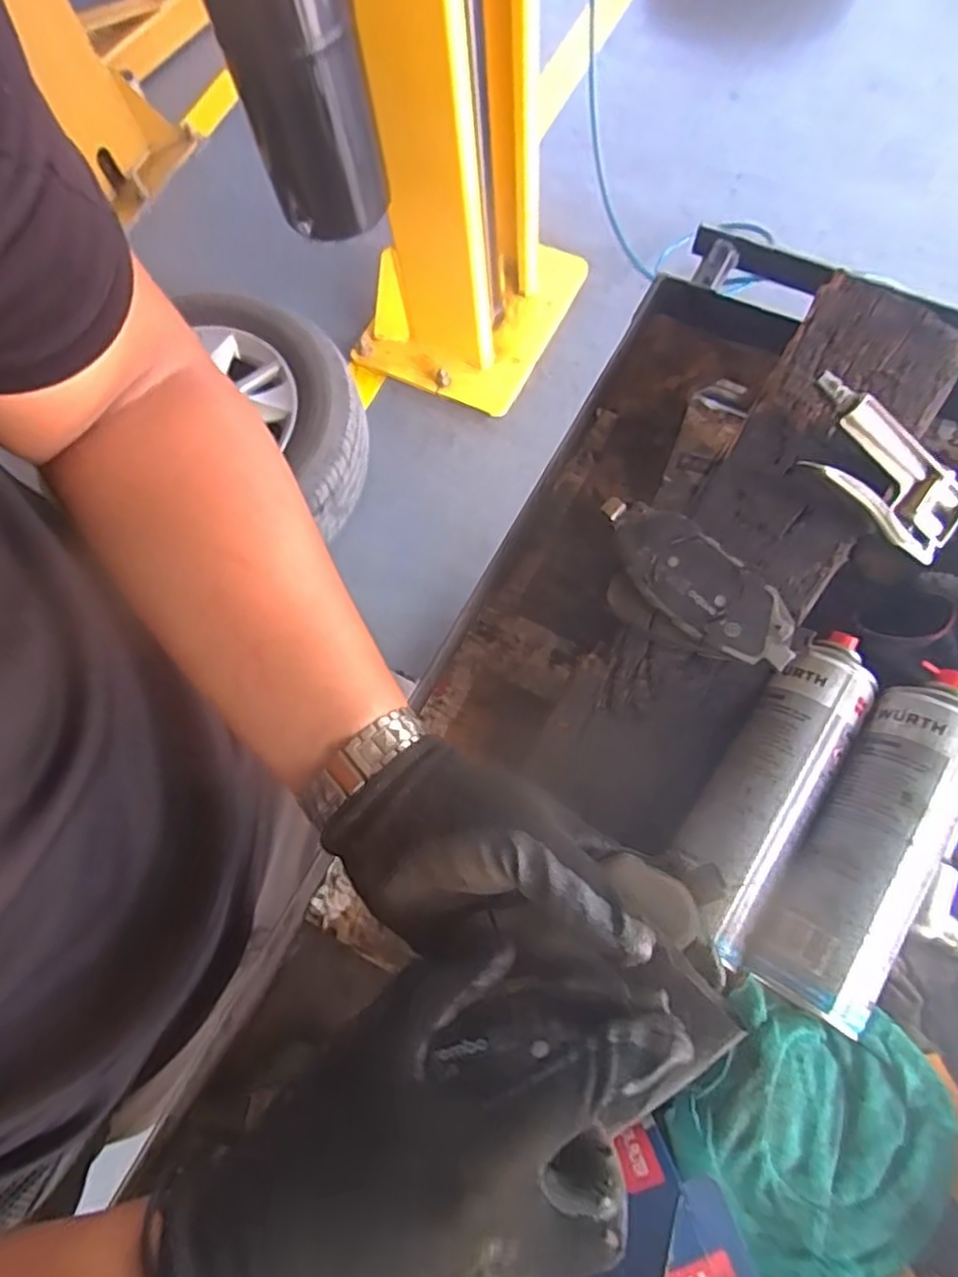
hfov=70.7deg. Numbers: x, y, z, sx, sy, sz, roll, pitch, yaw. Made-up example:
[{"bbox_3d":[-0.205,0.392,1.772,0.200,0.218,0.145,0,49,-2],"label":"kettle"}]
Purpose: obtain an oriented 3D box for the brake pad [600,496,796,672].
[{"bbox_3d":[0.132,-0.036,0.414,0.136,0.012,0.053,39,79,15],"label":"brake pad"}]

